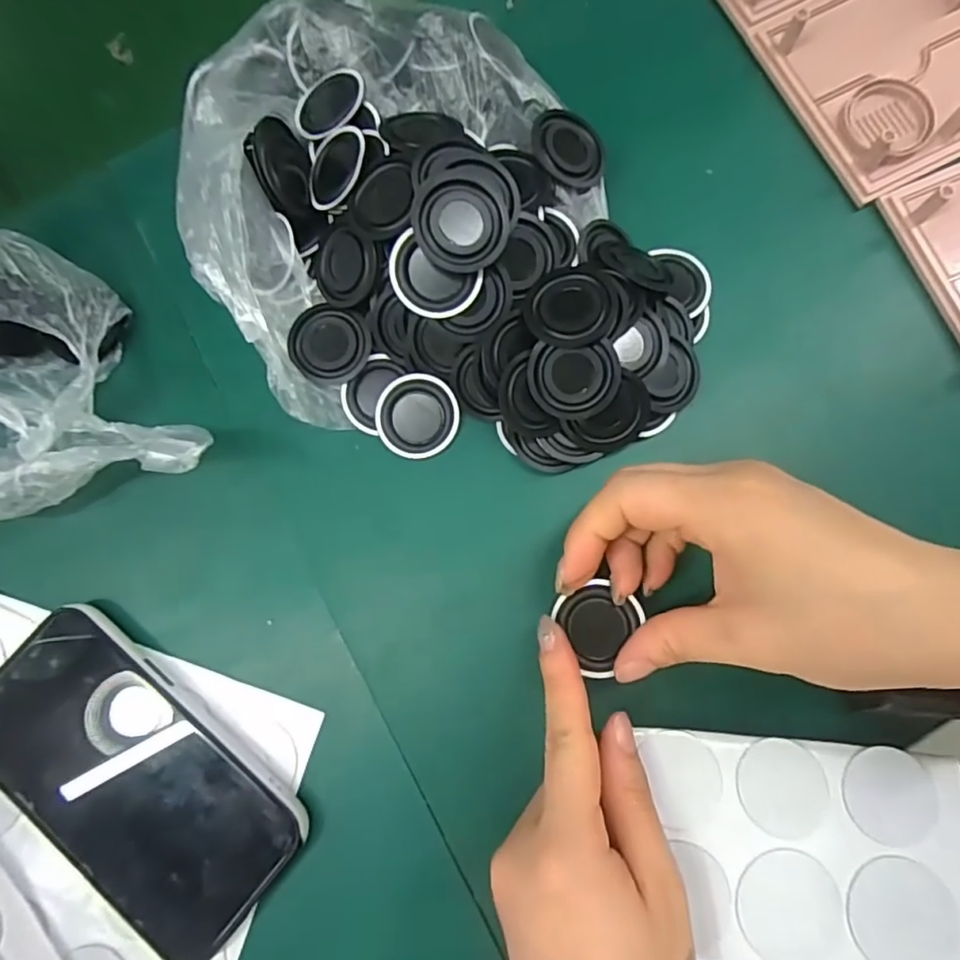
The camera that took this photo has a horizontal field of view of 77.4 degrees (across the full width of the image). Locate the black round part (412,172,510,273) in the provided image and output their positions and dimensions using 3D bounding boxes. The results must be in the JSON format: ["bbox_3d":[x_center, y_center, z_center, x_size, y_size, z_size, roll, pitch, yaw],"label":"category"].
[{"bbox_3d":[-0.008,-0.106,0.245,0.038,0.004,0.038,-1,94,-9],"label":"black round part"}]

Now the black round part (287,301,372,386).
[{"bbox_3d":[-0.072,-0.065,0.284,0.038,0.006,0.036,0,80,3],"label":"black round part"}]

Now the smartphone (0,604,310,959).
[{"bbox_3d":[-0.149,0.127,0.256,0.148,0.013,0.077,39,84,8],"label":"smartphone"}]

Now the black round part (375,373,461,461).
[{"bbox_3d":[-0.029,-0.030,0.282,0.038,0.007,0.038,0,80,3],"label":"black round part"}]

